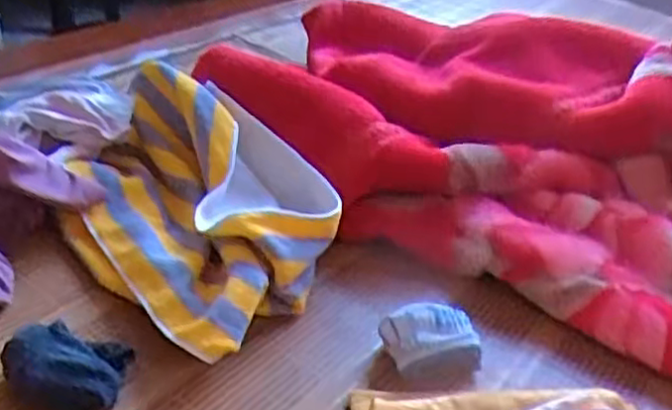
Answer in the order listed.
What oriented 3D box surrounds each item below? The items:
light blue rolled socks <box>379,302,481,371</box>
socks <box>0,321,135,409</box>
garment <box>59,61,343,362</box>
[{"bbox_3d":[0.082,0.119,0.624,0.079,0.056,0.044,-5,35,-19],"label":"light blue rolled socks"},{"bbox_3d":[-0.206,0.125,0.545,0.088,0.048,0.056,8,33,1],"label":"socks"},{"bbox_3d":[-0.148,-0.006,0.712,0.314,0.104,0.248,27,38,27],"label":"garment"}]

